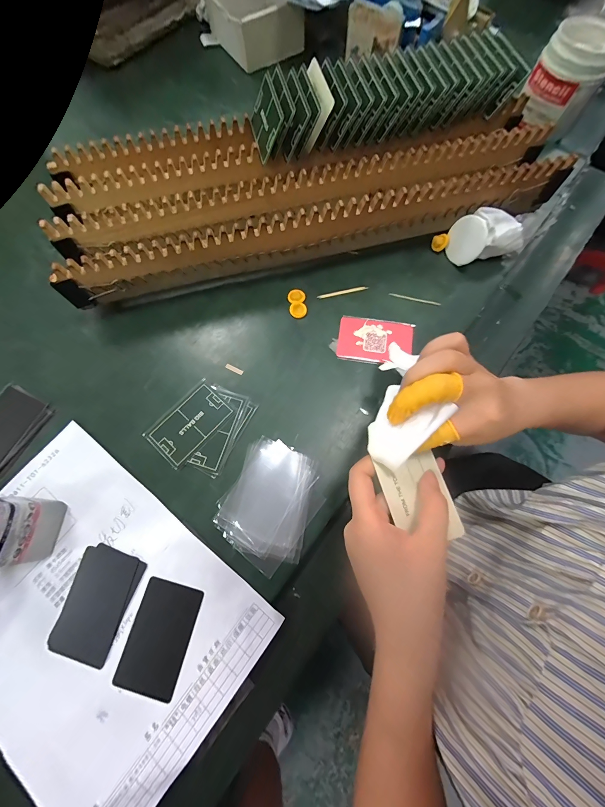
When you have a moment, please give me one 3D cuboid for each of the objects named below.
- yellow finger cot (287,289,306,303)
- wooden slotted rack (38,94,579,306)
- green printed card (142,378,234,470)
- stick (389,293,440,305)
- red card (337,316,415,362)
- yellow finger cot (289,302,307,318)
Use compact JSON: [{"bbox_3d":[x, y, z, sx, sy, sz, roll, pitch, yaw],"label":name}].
[{"bbox_3d":[-0.007,-0.133,0.367,0.021,0.004,0.020,0,73,1],"label":"yellow finger cot"},{"bbox_3d":[0.004,-0.260,0.371,0.575,0.078,0.186,-13,73,-3],"label":"wooden slotted rack"},{"bbox_3d":[-0.122,0.020,0.320,0.055,0.004,0.084,40,77,12],"label":"green printed card"},{"bbox_3d":[0.139,-0.129,0.366,0.063,0.004,0.004,15,74,5],"label":"stick"},{"bbox_3d":[0.087,-0.076,0.351,0.086,0.004,0.053,8,73,3],"label":"red card"},{"bbox_3d":[-0.005,-0.115,0.363,0.021,0.004,0.020,0,73,1],"label":"yellow finger cot"}]

